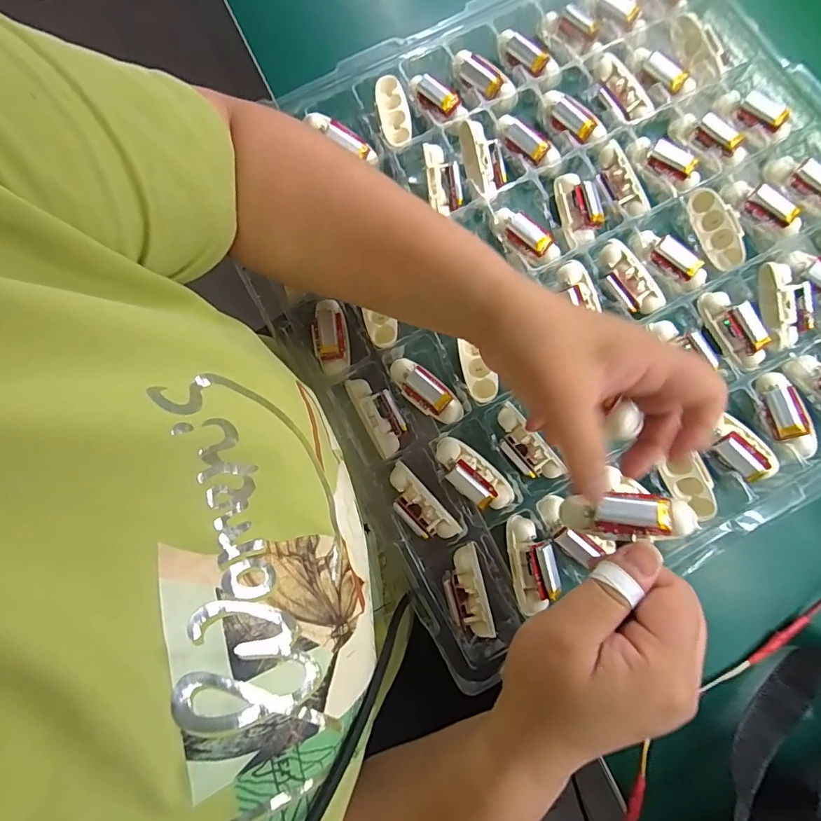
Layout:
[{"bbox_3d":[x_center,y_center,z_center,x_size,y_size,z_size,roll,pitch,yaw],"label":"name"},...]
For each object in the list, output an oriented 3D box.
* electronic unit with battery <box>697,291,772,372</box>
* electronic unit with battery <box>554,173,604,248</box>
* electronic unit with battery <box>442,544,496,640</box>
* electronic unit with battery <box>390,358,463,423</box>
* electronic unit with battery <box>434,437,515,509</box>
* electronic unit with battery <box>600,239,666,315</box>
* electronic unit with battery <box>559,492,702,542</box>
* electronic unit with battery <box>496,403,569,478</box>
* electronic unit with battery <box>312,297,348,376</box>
[{"bbox_3d":[0.240,-0.061,0.349,0.021,0.025,0.062,-22,80,-3],"label":"electronic unit with battery"},{"bbox_3d":[0.133,-0.160,0.371,0.030,0.016,0.062,-7,80,-1],"label":"electronic unit with battery"},{"bbox_3d":[0.037,0.123,0.315,0.026,0.016,0.062,-9,92,-1],"label":"electronic unit with battery"},{"bbox_3d":[0.011,-0.015,0.349,0.063,0.020,0.024,38,82,7],"label":"electronic unit with battery"},{"bbox_3d":[0.045,0.045,0.334,0.064,0.018,0.031,43,83,8],"label":"electronic unit with battery"},{"bbox_3d":[0.167,-0.099,0.359,0.023,0.019,0.061,-41,82,-6],"label":"electronic unit with battery"},{"bbox_3d":[0.111,0.055,0.246,0.063,0.024,0.022,-6,78,30],"label":"electronic unit with battery"},{"bbox_3d":[0.081,0.026,0.337,0.023,0.016,0.060,-39,82,-6],"label":"electronic unit with battery"},{"bbox_3d":[-0.062,-0.054,0.357,0.025,0.018,0.057,-8,80,-1],"label":"electronic unit with battery"}]

